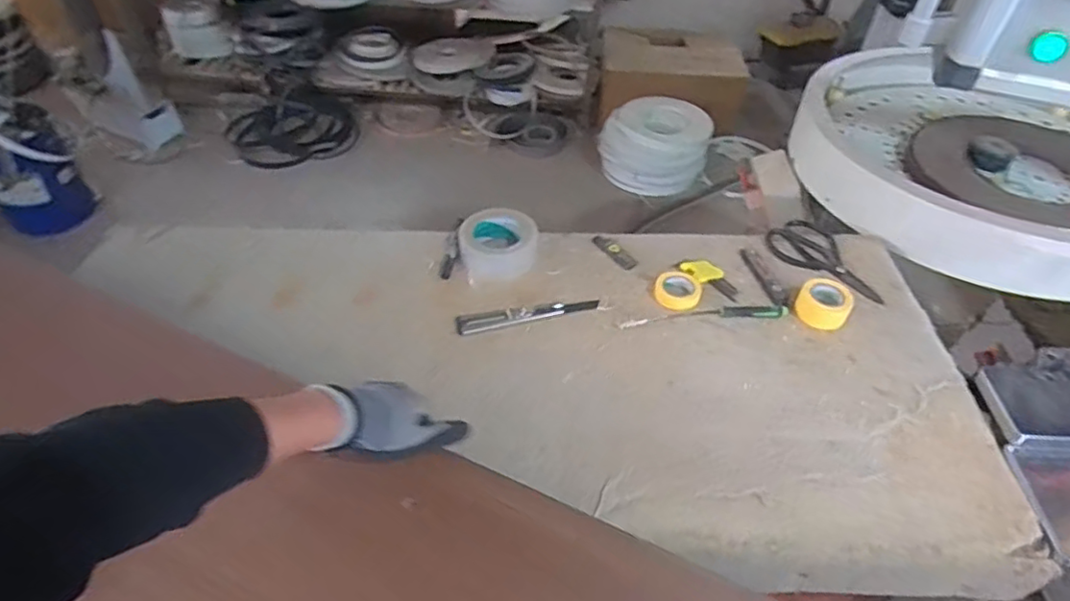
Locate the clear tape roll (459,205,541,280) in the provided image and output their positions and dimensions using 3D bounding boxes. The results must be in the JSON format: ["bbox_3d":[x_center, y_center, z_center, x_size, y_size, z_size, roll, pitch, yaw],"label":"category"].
[{"bbox_3d":[-0.053,-0.085,0.929,0.115,0.052,0.114,1,47,-1],"label":"clear tape roll"}]

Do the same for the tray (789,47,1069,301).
[{"bbox_3d":[0.793,-0.245,1.081,0.640,0.123,0.551,12,47,8],"label":"tray"}]

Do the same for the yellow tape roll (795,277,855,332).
[{"bbox_3d":[0.393,0.004,0.848,0.068,0.042,0.065,1,47,-1],"label":"yellow tape roll"}]

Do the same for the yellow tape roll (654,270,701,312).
[{"bbox_3d":[0.201,-0.016,0.881,0.062,0.014,0.075,7,47,4],"label":"yellow tape roll"}]

